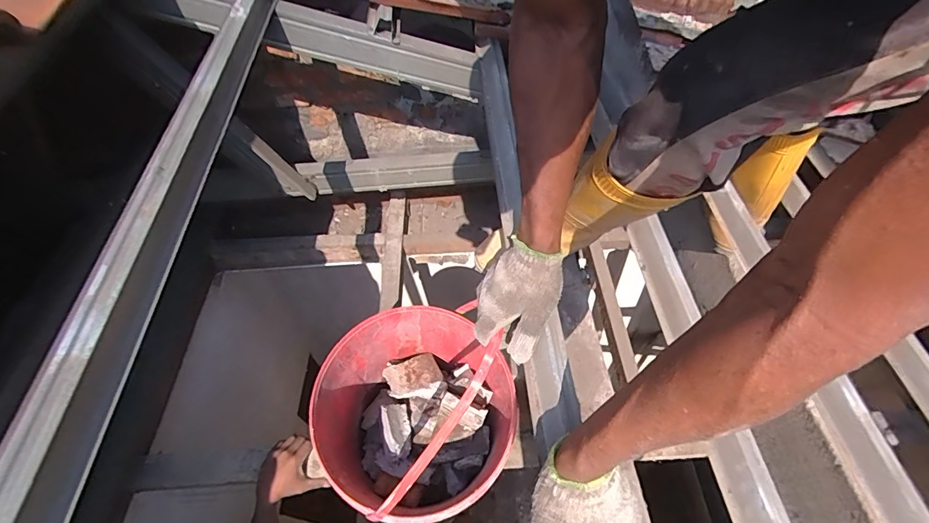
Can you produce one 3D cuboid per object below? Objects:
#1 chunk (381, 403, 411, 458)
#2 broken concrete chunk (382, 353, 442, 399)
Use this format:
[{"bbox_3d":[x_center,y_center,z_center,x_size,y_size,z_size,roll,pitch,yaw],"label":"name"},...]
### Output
[{"bbox_3d":[-0.119,0.293,0.755,0.045,0.025,0.085,-15,55,-8],"label":"chunk"},{"bbox_3d":[-0.099,0.233,0.839,0.104,0.040,0.103,-15,32,-17],"label":"broken concrete chunk"}]

